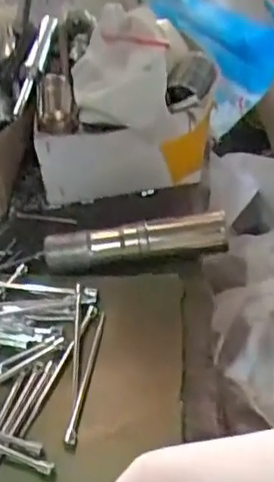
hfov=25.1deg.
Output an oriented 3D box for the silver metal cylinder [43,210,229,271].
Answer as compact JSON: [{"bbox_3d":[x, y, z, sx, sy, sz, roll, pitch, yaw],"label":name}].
[{"bbox_3d":[-0.002,0.000,0.411,0.120,0.025,0.019,-4,44,1],"label":"silver metal cylinder"}]

